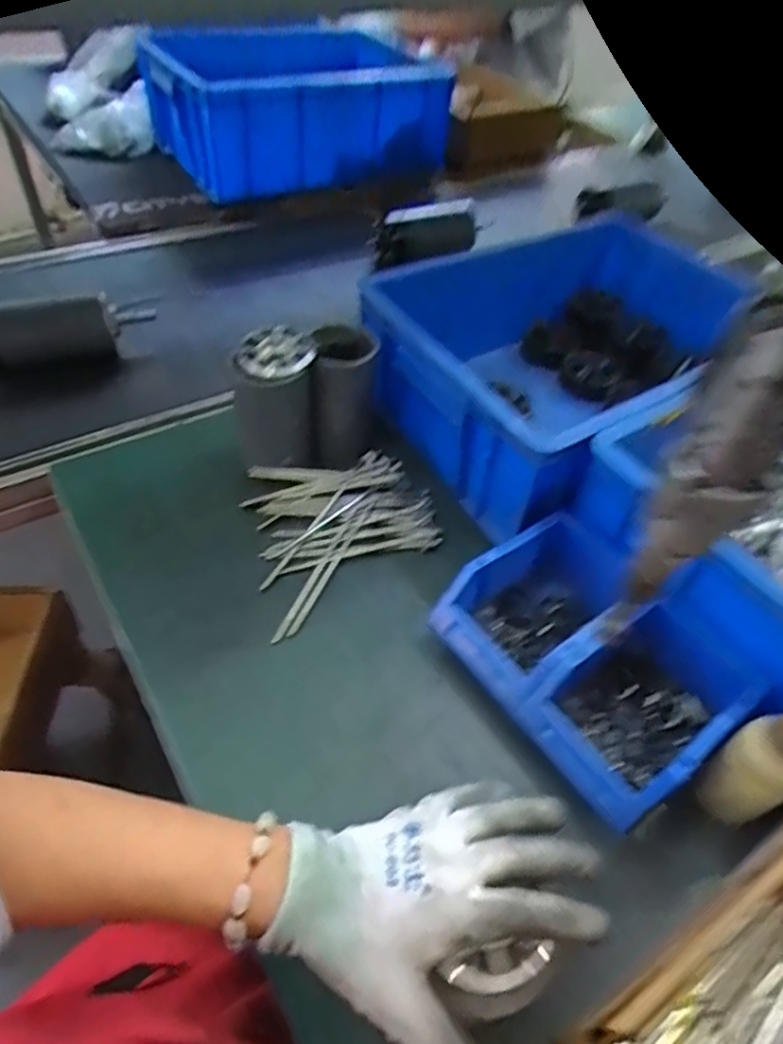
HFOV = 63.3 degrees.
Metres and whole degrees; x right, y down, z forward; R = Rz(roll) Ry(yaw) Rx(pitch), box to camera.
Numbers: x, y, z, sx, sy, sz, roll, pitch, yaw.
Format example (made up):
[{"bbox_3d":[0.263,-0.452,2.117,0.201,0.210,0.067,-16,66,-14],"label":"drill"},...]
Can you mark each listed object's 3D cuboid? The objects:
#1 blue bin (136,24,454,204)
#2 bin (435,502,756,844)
[{"bbox_3d":[-0.172,-0.803,1.217,0.541,0.191,0.350,-19,53,-20],"label":"blue bin"},{"bbox_3d":[0.164,0.108,0.521,0.173,0.083,0.211,-29,57,-27],"label":"bin"}]

